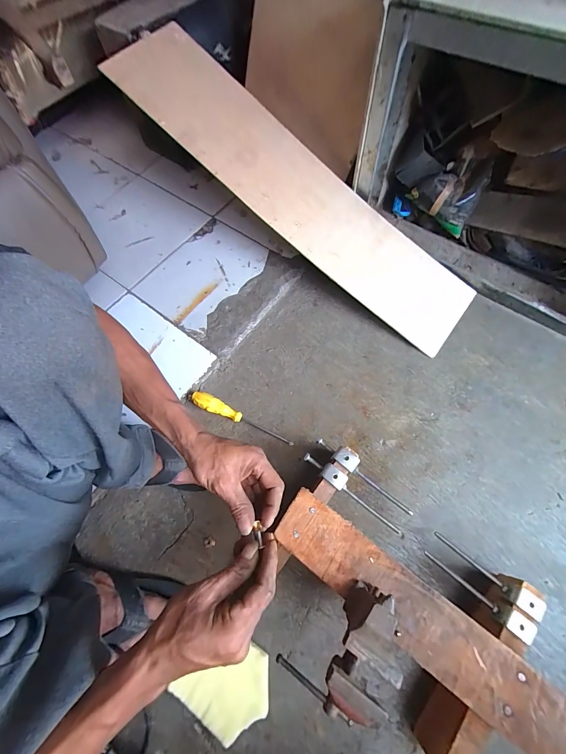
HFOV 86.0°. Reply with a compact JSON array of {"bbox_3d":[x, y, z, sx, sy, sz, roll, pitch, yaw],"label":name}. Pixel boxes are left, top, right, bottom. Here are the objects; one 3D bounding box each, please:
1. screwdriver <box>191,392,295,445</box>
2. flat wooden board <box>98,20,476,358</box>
[{"bbox_3d":[-0.084,0.086,0.602,0.219,0.028,0.030,26,70,13],"label":"screwdriver"},{"bbox_3d":[0.062,-0.380,0.662,0.840,0.073,0.199,37,72,-9],"label":"flat wooden board"}]

